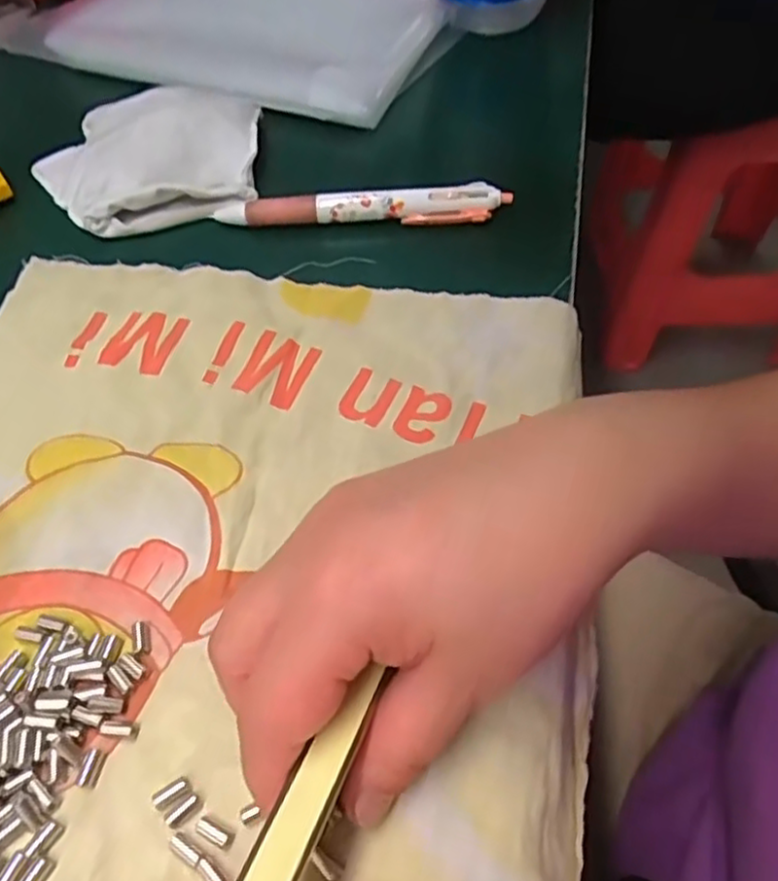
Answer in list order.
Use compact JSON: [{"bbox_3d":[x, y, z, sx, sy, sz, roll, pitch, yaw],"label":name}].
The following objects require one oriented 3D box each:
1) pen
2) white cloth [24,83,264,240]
[{"bbox_3d":[-0.014,-0.114,0.341,0.139,0.019,0.012,2,55,3],"label":"pen"},{"bbox_3d":[-0.125,-0.150,0.366,0.111,0.024,0.093,-18,56,-11],"label":"white cloth"}]

